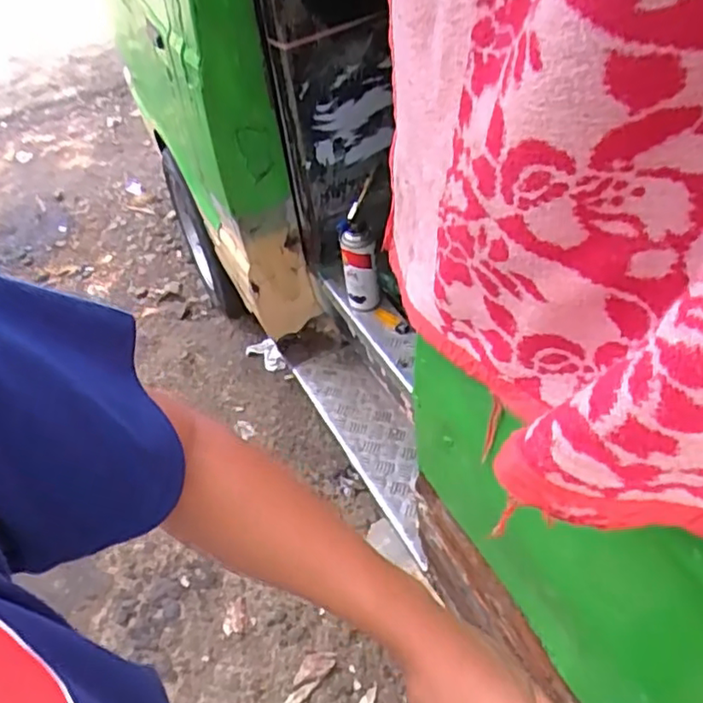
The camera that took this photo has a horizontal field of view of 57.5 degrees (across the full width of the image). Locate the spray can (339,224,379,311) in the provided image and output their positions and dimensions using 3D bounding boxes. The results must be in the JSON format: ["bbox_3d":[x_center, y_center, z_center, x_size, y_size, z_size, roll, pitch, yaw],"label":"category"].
[{"bbox_3d":[0.016,-0.161,1.213,0.062,0.188,0.060,-3,49,4],"label":"spray can"}]

